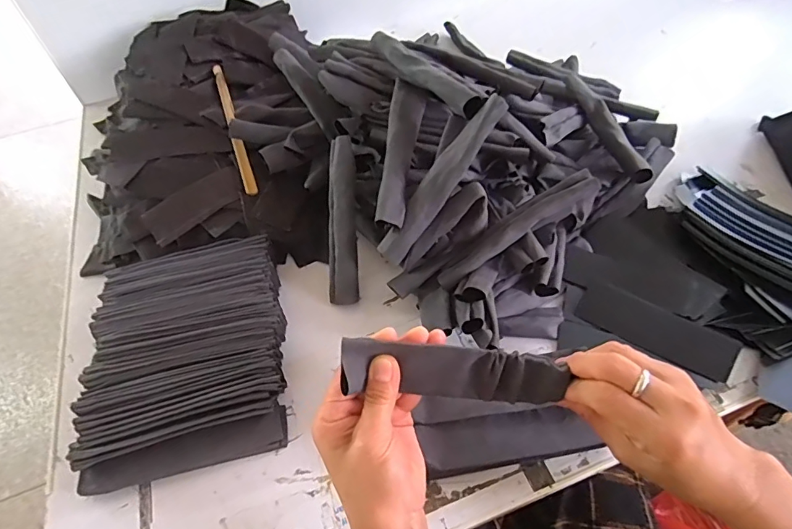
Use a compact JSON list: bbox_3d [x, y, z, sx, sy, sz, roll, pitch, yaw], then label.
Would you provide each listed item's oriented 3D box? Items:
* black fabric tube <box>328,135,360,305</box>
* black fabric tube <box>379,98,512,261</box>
[{"bbox_3d":[-0.060,-0.047,0.525,0.034,0.185,0.019,1,10,6],"label":"black fabric tube"},{"bbox_3d":[0.041,-0.081,0.451,0.029,0.018,0.184,46,110,30],"label":"black fabric tube"}]

